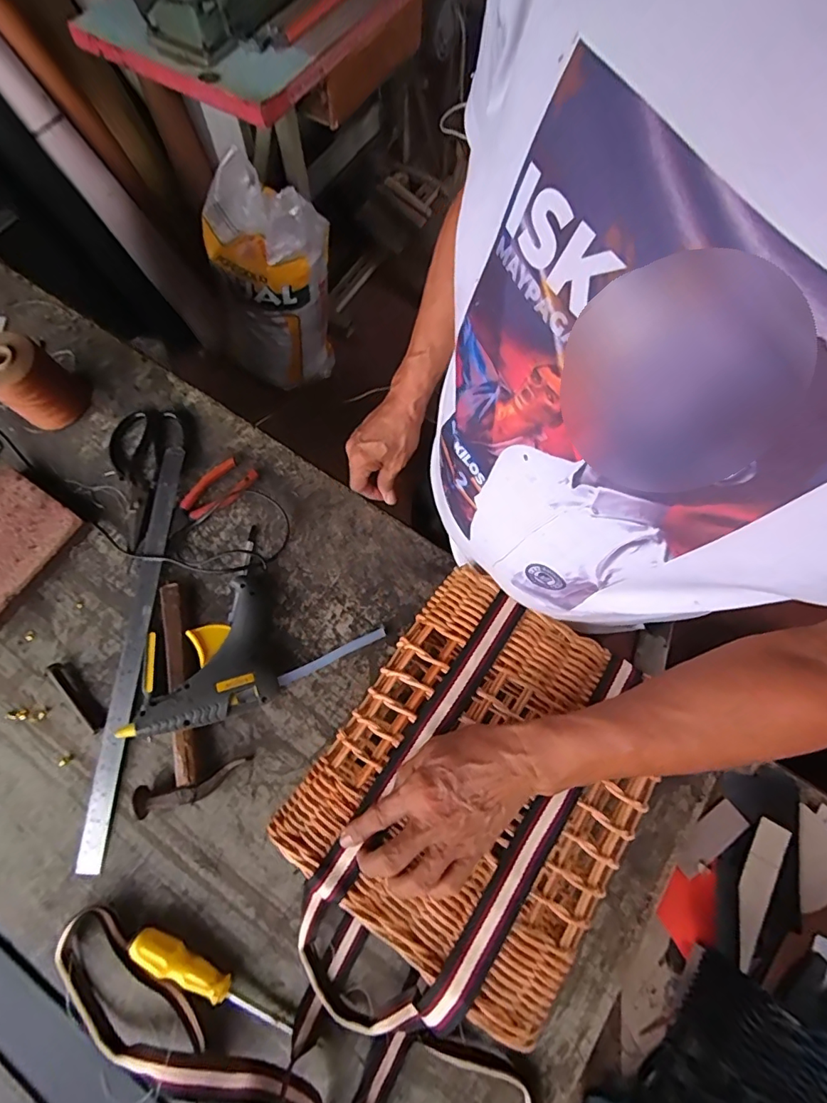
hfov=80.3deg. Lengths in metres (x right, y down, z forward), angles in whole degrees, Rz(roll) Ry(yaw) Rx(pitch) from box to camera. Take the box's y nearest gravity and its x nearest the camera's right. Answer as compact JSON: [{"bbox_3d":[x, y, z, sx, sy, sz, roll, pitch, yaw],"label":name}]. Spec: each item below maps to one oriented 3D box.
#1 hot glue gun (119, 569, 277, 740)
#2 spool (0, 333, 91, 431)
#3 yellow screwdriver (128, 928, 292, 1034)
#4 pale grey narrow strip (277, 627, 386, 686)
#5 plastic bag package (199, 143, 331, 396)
[{"bbox_3d":[-0.234,0.111,0.542,0.144,0.058,0.150,-14,73,-3],"label":"hot glue gun"},{"bbox_3d":[-0.481,-0.213,0.623,0.084,0.106,0.071,-42,76,-11],"label":"spool"},{"bbox_3d":[-0.189,0.403,0.461,0.164,0.029,0.028,22,74,8],"label":"yellow screwdriver"},{"bbox_3d":[-0.092,0.120,0.561,0.128,0.014,0.012,-26,74,-7],"label":"pale grey narrow strip"},{"bbox_3d":[-0.378,-0.729,1.375,0.289,0.561,0.251,-24,74,-7],"label":"plastic bag package"}]

